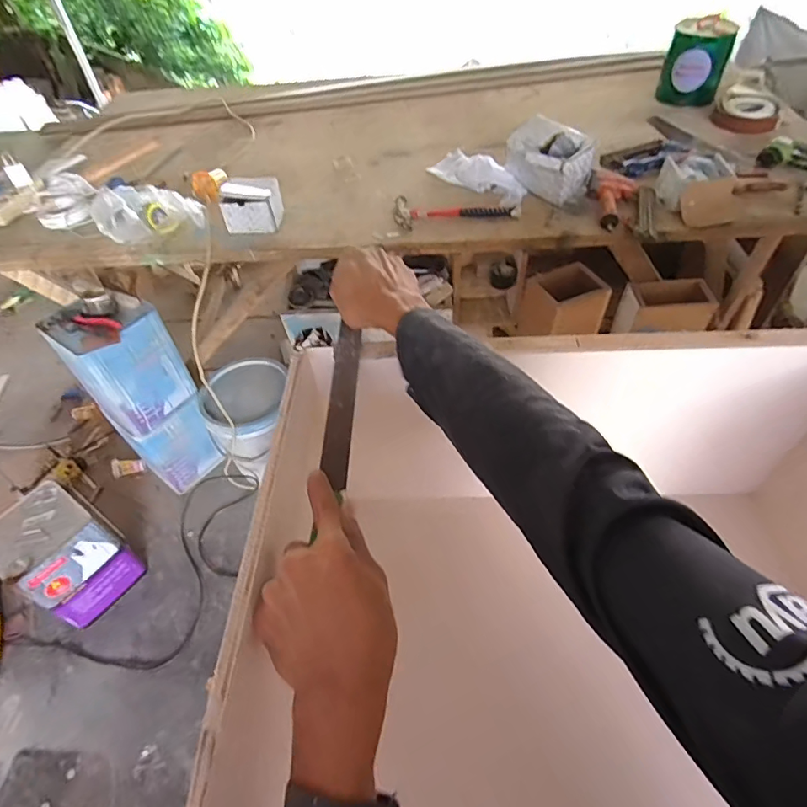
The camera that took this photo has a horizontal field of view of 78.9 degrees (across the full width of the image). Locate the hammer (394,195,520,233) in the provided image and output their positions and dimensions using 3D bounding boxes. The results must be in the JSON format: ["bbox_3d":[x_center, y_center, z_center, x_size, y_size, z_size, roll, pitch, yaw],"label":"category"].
[{"bbox_3d":[0.134,-0.512,1.276,0.314,0.028,0.119,-8,49,-3],"label":"hammer"}]

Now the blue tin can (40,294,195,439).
[{"bbox_3d":[-0.798,-0.114,1.414,0.171,0.347,0.248,32,58,27],"label":"blue tin can"}]

